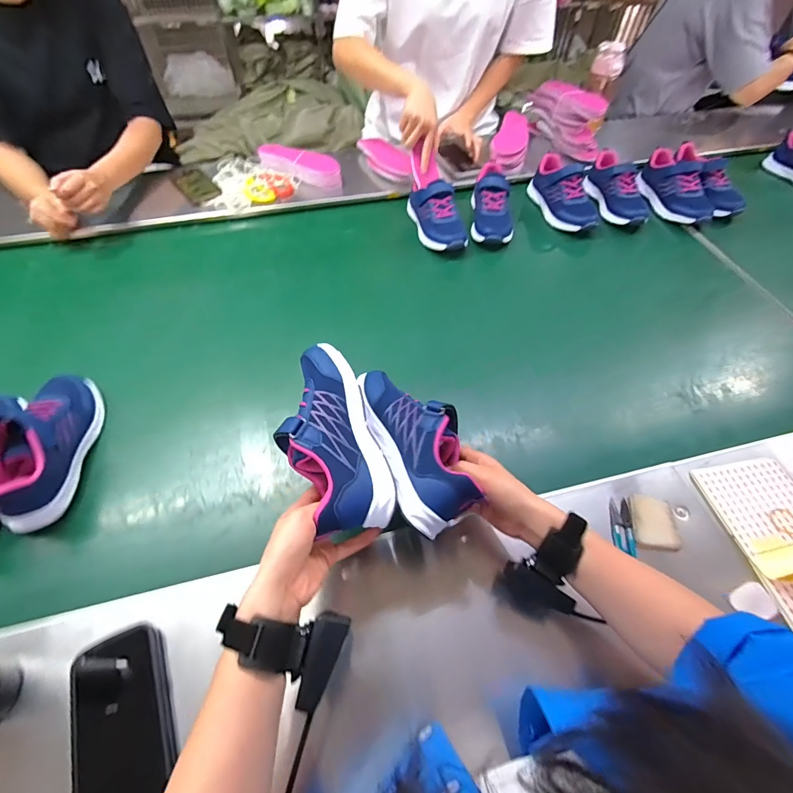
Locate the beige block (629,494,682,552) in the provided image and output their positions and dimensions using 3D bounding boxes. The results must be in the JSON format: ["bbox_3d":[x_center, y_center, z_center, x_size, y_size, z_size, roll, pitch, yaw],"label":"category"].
[{"bbox_3d":[0.317,0.157,0.486,0.055,0.019,0.064,7,55,4],"label":"beige block"}]

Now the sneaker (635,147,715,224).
[{"bbox_3d":[0.649,-0.485,0.911,0.087,0.096,0.215,-12,56,-9],"label":"sneaker"}]

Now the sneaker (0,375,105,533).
[{"bbox_3d":[-0.467,0.051,0.517,0.071,0.089,0.214,-4,55,-3],"label":"sneaker"}]

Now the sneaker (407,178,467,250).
[{"bbox_3d":[0.087,-0.390,0.843,0.092,0.083,0.184,-10,56,-8],"label":"sneaker"}]

